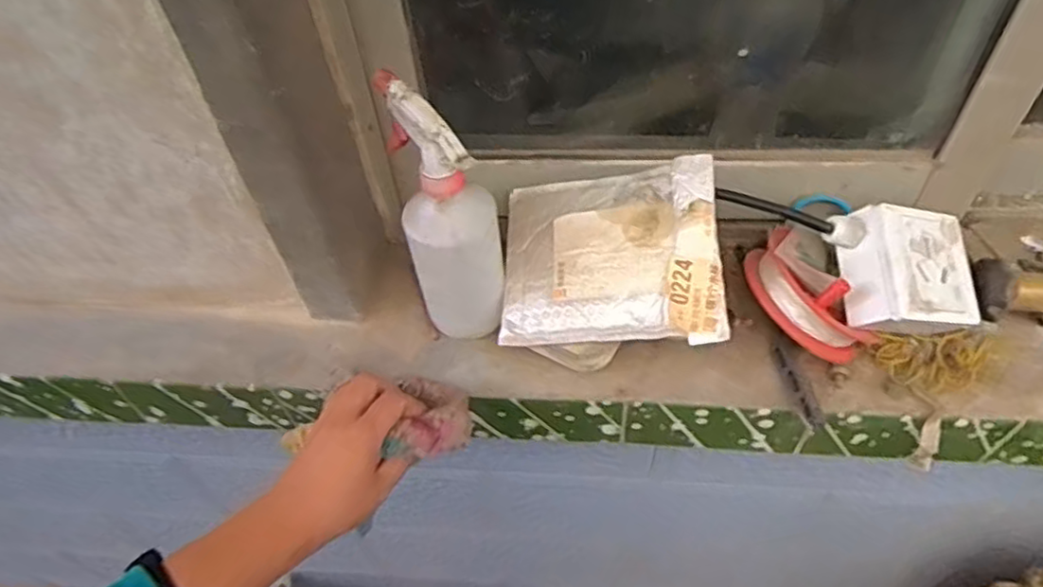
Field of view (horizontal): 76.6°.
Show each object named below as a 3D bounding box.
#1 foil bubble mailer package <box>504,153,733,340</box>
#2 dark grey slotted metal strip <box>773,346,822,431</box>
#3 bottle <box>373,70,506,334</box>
[{"bbox_3d":[0.067,-0.033,0.526,0.171,0.025,0.143,-3,72,21],"label":"foil bubble mailer package"},{"bbox_3d":[0.213,0.070,0.513,0.010,0.011,0.073,-12,51,-6],"label":"dark grey slotted metal strip"},{"bbox_3d":[-0.055,-0.057,0.503,0.073,0.202,0.075,-10,50,-3],"label":"bottle"}]

